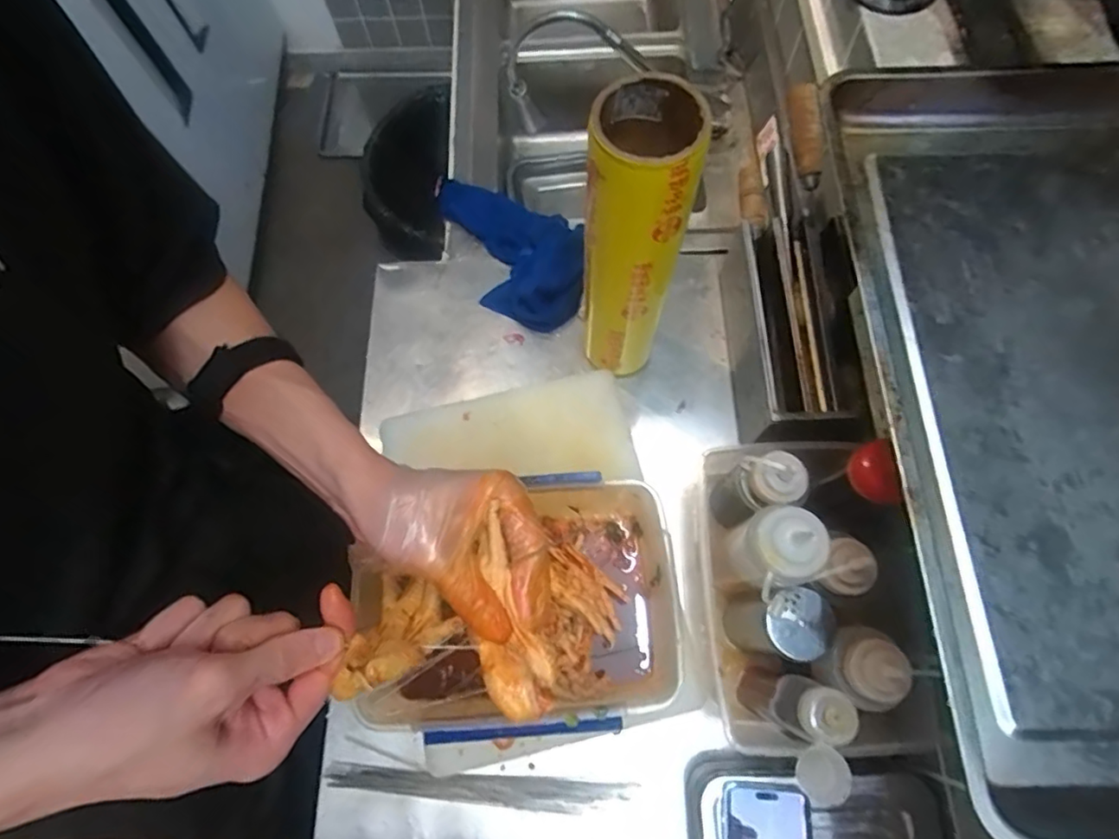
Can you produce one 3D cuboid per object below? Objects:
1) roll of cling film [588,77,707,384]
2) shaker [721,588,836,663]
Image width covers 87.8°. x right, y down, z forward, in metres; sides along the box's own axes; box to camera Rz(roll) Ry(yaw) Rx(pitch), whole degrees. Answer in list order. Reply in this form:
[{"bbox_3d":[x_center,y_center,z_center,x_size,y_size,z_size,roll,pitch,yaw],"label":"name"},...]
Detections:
[{"bbox_3d":[0.067,-0.154,0.589,0.081,0.356,0.077,0,69,0],"label":"roll of cling film"},{"bbox_3d":[0.202,0.201,0.564,0.047,0.142,0.056,-2,70,2],"label":"shaker"}]

